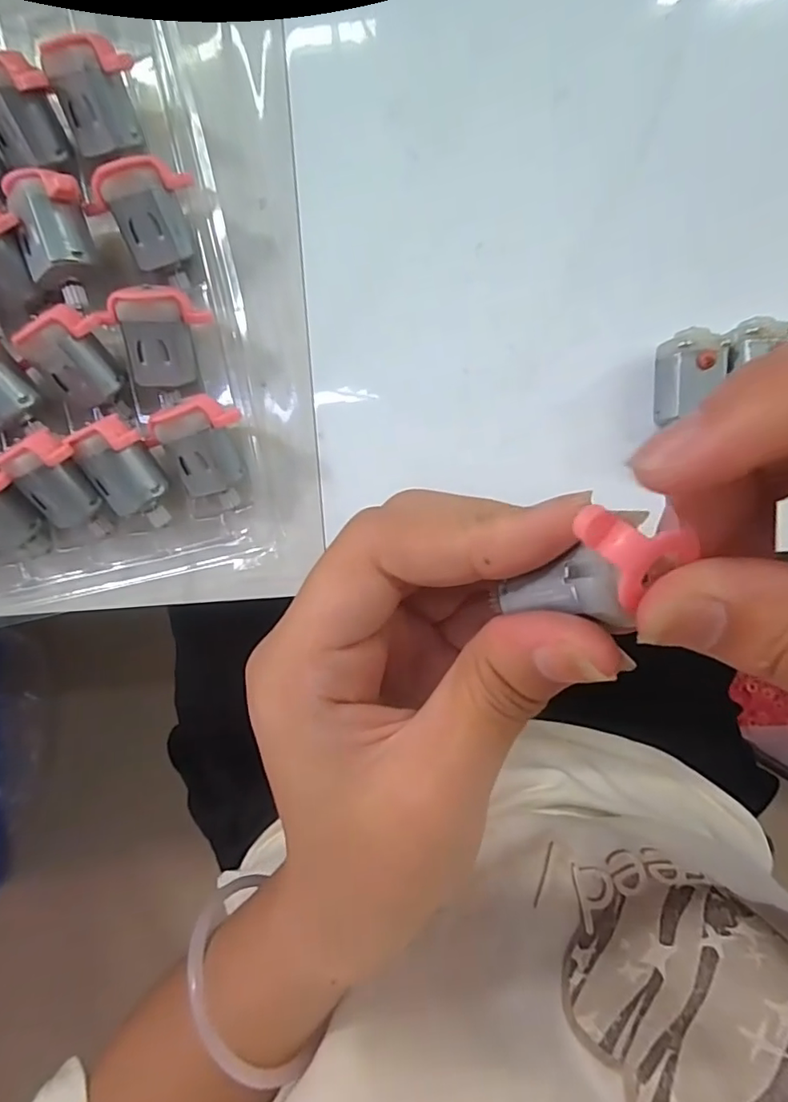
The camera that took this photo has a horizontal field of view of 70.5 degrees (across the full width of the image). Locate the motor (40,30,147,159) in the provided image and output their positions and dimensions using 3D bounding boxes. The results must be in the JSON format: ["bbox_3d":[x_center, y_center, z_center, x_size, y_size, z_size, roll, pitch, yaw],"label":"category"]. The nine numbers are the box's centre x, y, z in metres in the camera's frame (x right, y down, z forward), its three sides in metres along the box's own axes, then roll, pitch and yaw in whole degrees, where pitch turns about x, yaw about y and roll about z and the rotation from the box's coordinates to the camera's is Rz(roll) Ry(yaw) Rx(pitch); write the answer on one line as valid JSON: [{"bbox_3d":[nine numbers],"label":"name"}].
[{"bbox_3d":[-0.088,-0.135,0.166,0.023,0.017,0.028,-8,127,2],"label":"motor"}]

